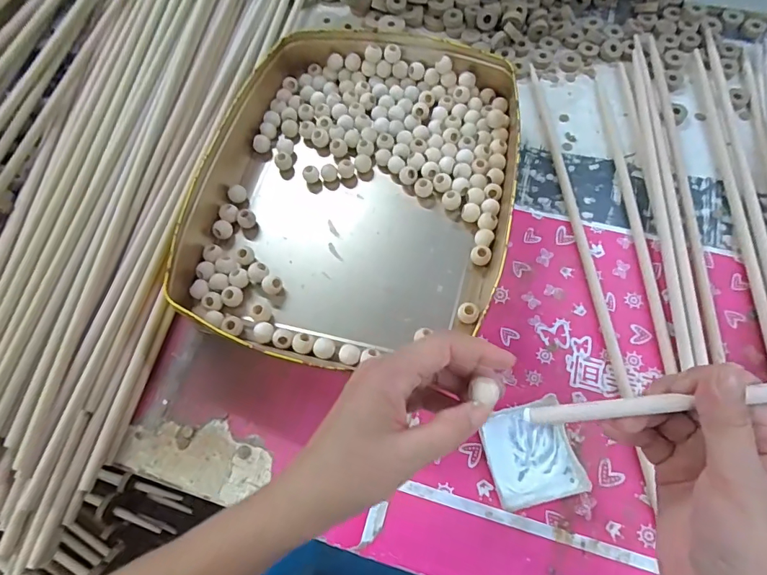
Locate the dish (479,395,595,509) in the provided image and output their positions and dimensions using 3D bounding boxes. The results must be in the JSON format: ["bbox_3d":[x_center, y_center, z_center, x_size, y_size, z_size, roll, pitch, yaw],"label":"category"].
[{"bbox_3d":[0.125,0.140,0.374,0.075,0.011,0.077,-15,68,-3],"label":"dish"}]

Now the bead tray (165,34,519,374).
[{"bbox_3d":[-0.024,-0.106,0.458,0.306,0.054,0.372,14,69,9],"label":"bead tray"}]

